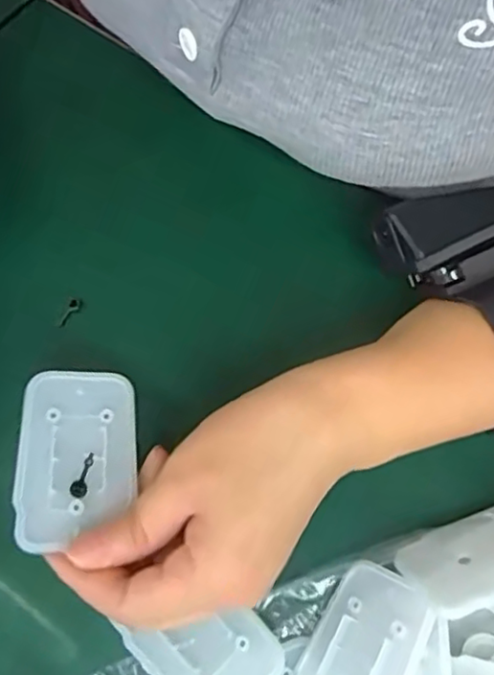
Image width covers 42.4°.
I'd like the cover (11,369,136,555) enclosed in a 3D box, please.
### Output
[{"bbox_3d":[-0.067,0.047,0.253,0.045,0.004,0.069,2,70,-15],"label":"cover"}]

